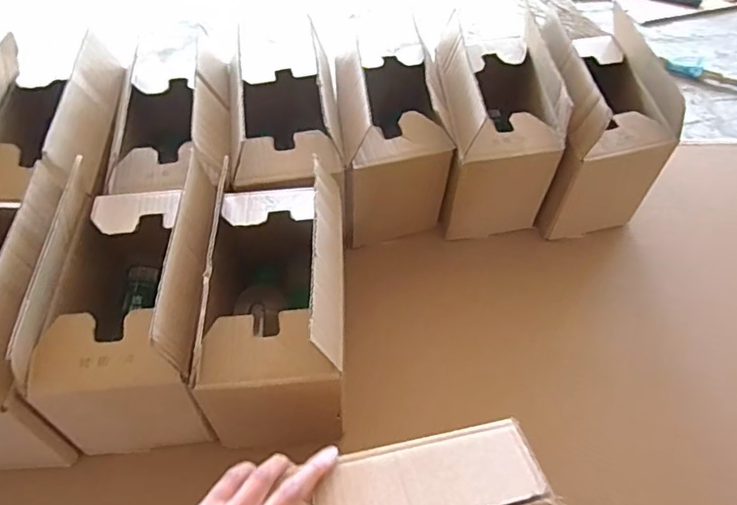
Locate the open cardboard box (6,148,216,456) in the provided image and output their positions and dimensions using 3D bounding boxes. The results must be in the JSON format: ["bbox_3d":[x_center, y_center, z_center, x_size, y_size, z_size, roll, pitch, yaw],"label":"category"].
[{"bbox_3d":[-0.232,0.050,0.556,0.154,0.214,0.236,-3,53,-4],"label":"open cardboard box"}]

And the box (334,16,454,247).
[{"bbox_3d":[0.029,-0.155,0.716,0.133,0.203,0.206,-4,53,-5],"label":"box"}]

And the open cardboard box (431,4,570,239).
[{"bbox_3d":[0.164,-0.172,0.733,0.137,0.211,0.228,-1,53,-3],"label":"open cardboard box"}]

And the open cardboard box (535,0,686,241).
[{"bbox_3d":[0.303,-0.168,0.733,0.140,0.206,0.211,-3,53,-5],"label":"open cardboard box"}]

